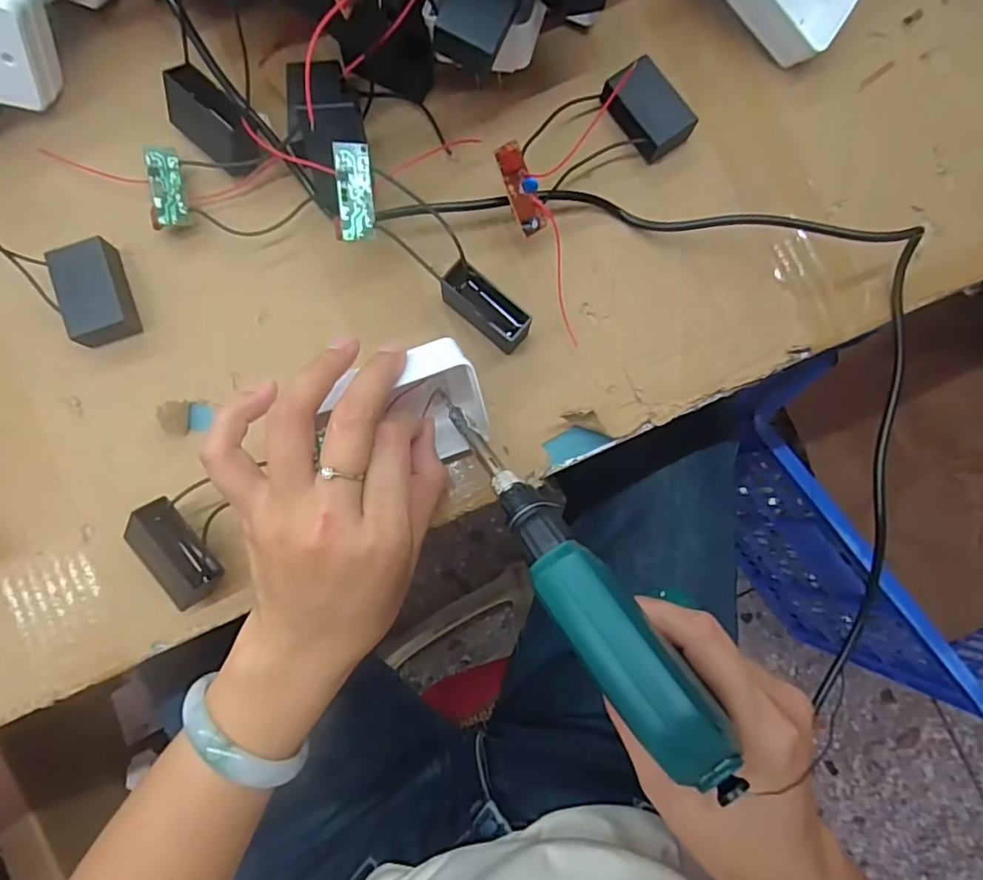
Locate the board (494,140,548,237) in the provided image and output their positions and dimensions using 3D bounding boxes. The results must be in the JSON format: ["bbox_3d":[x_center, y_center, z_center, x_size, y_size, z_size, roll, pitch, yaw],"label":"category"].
[{"bbox_3d":[0.016,-0.125,0.295,0.016,0.012,0.043,-30,119,-5],"label":"board"}]

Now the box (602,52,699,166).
[{"bbox_3d":[0.088,-0.183,0.329,0.033,0.018,0.052,-40,87,-6],"label":"box"}]

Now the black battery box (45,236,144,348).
[{"bbox_3d":[-0.203,-0.074,0.303,0.029,0.021,0.049,-20,85,-5],"label":"black battery box"}]

